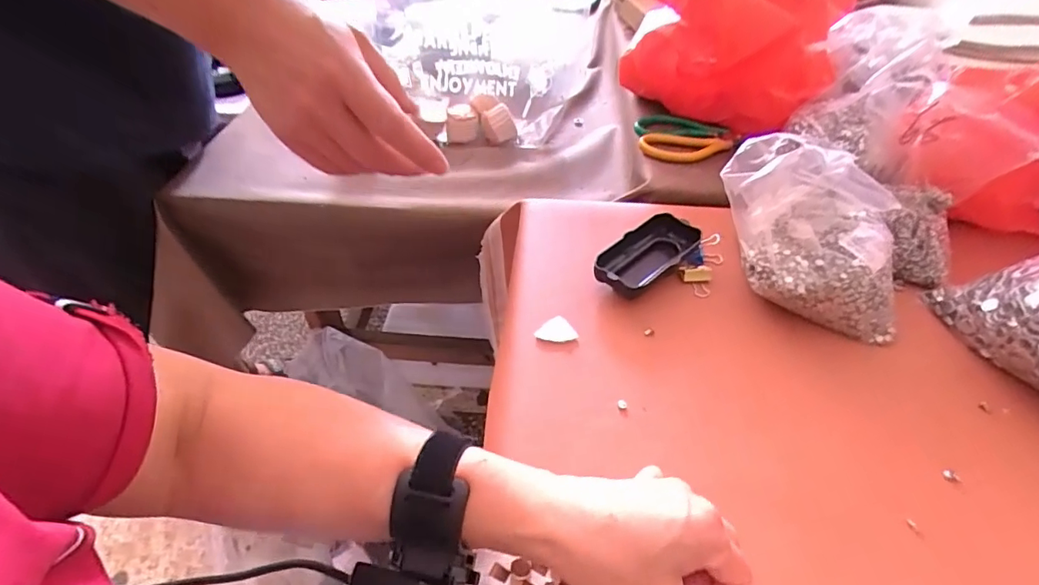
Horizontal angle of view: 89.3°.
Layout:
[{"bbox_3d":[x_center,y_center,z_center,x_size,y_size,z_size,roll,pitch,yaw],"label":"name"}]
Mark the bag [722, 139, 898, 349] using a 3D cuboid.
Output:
[{"bbox_3d":[0.234,-0.041,0.425,0.148,0.127,0.085,12,44,13],"label":"bag"}]

